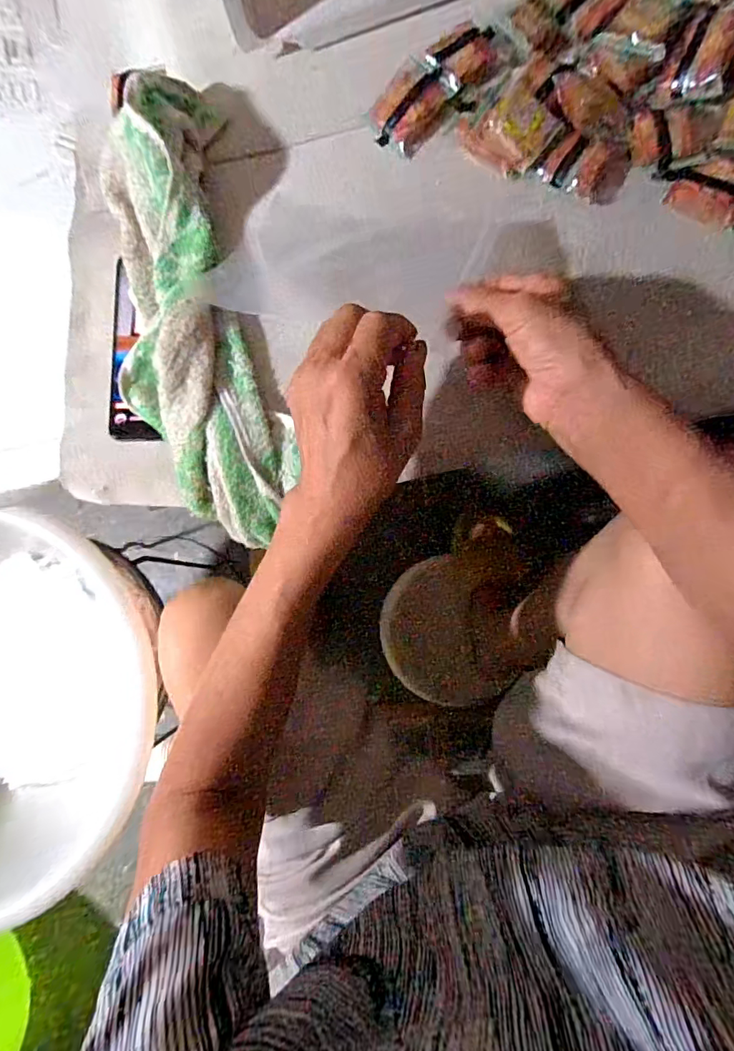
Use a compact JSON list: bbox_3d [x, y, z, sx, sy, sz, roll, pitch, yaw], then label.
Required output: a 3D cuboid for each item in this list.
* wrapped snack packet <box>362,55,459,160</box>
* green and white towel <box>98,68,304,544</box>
[{"bbox_3d":[0.034,-0.331,0.374,0.050,0.015,0.064,41,94,6],"label":"wrapped snack packet"},{"bbox_3d":[-0.144,-0.166,0.371,0.117,0.059,0.362,-14,83,0],"label":"green and white towel"}]

